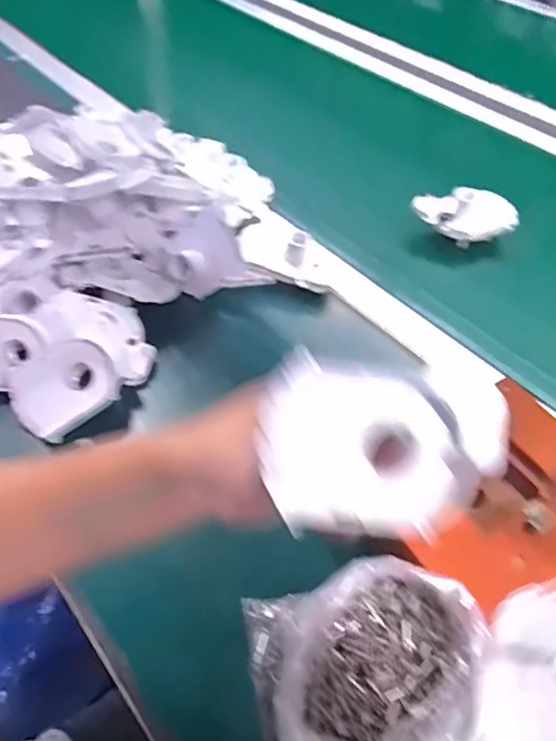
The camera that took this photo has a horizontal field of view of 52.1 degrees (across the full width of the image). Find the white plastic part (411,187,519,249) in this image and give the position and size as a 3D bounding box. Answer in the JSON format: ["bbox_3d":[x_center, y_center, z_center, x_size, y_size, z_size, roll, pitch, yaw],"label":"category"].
[{"bbox_3d":[0.205,-0.171,0.626,0.111,0.040,0.046,14,51,9],"label":"white plastic part"}]

